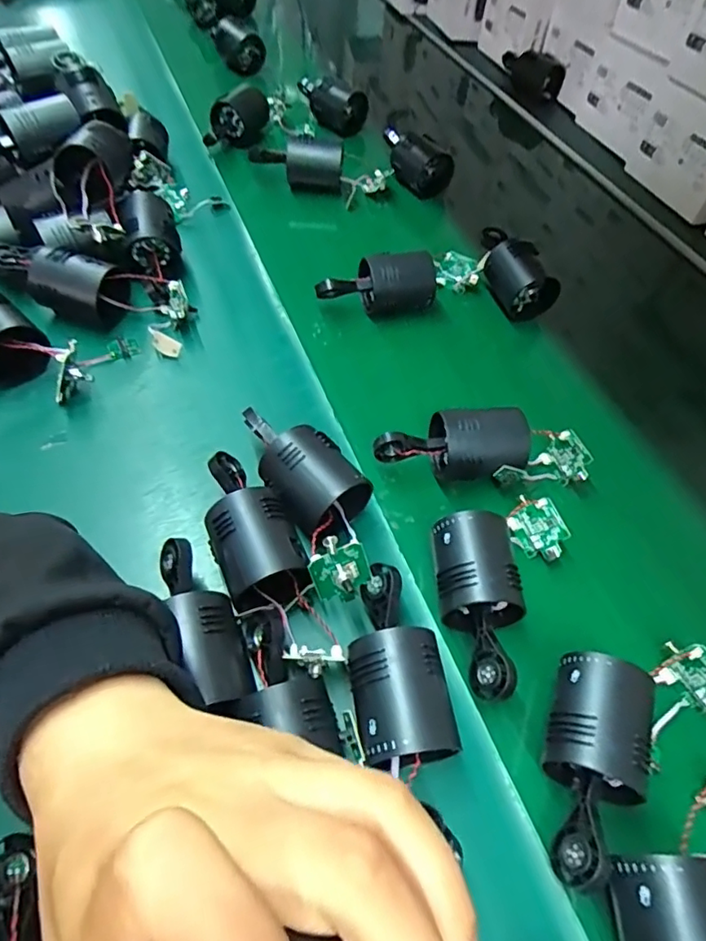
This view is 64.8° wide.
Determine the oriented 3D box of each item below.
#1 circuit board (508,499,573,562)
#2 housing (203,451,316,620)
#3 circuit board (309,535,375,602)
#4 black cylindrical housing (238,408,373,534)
[{"bbox_3d":[0.142,0.047,0.420,0.036,0.006,0.042,-34,67,24],"label":"circuit board"},{"bbox_3d":[-0.071,0.039,0.371,0.050,0.055,0.113,-20,60,-18],"label":"housing"},{"bbox_3d":[-0.006,0.064,0.343,0.036,0.052,0.016,-26,36,-10],"label":"circuit board"},{"bbox_3d":[-0.037,-0.003,0.409,0.063,0.062,0.118,-28,62,-22],"label":"black cylindrical housing"}]

